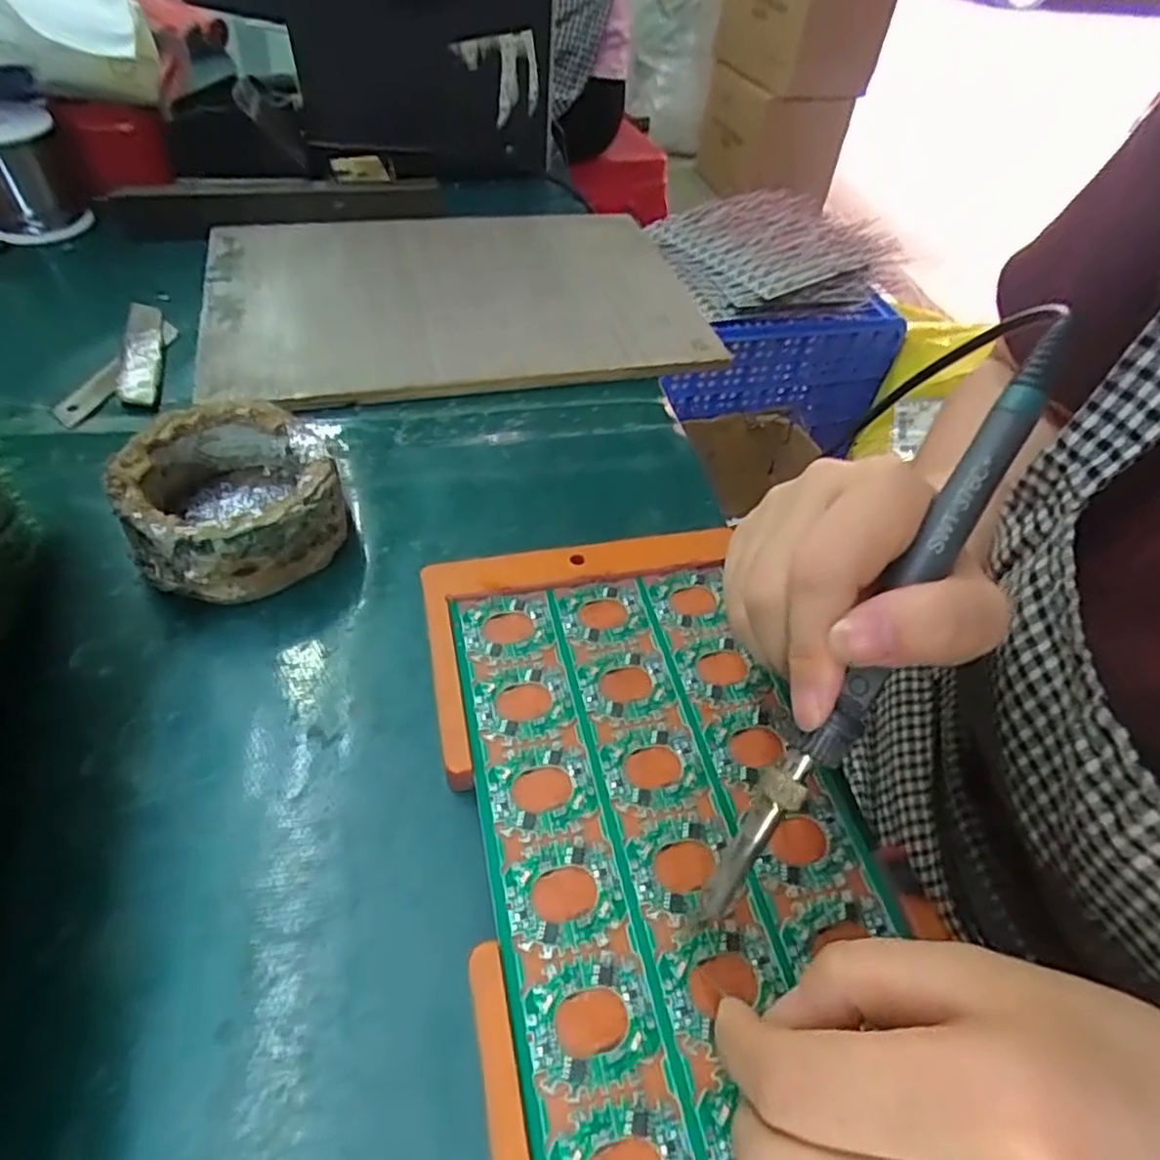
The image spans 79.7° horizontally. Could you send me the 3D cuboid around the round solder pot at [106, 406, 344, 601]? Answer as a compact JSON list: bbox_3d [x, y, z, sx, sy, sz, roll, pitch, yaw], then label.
[{"bbox_3d":[-0.146,-0.034,0.294,0.078,0.043,0.080,3,50,-3],"label":"round solder pot"}]

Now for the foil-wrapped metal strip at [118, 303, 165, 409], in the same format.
[{"bbox_3d":[-0.243,-0.125,0.388,0.019,0.012,0.094,-12,52,-14],"label":"foil-wrapped metal strip"}]

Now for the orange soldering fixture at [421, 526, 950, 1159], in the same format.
[{"bbox_3d":[0.027,0.078,0.230,0.132,0.008,0.235,-8,51,-12],"label":"orange soldering fixture"}]

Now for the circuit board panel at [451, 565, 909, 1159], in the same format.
[{"bbox_3d":[0.029,0.077,0.232,0.119,0.004,0.200,-8,51,-12],"label":"circuit board panel"}]

